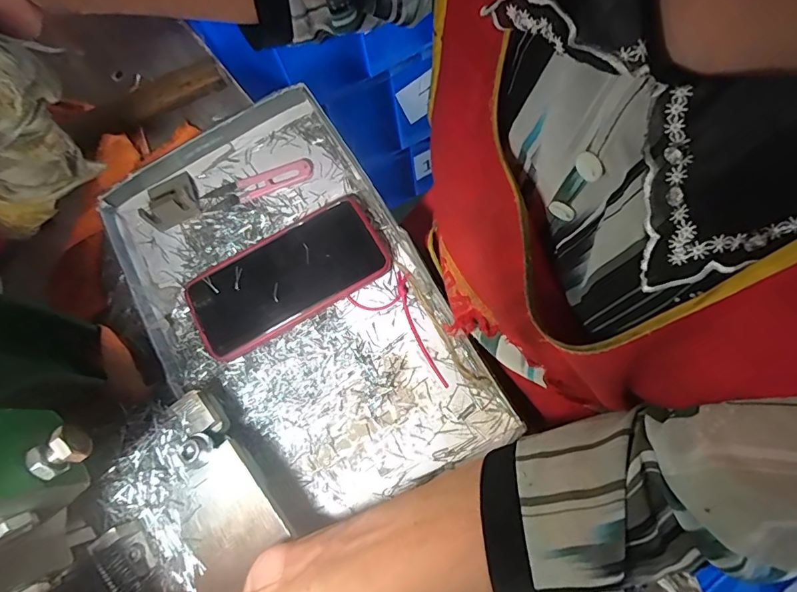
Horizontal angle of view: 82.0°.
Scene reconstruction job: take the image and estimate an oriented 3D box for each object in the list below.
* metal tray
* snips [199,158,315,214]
[{"bbox_3d":[-0.088,0.003,0.375,0.210,0.030,0.337,-30,74,-3],"label":"metal tray"},{"bbox_3d":[-0.127,-0.102,0.411,0.102,0.009,0.027,-18,74,0],"label":"snips"}]

